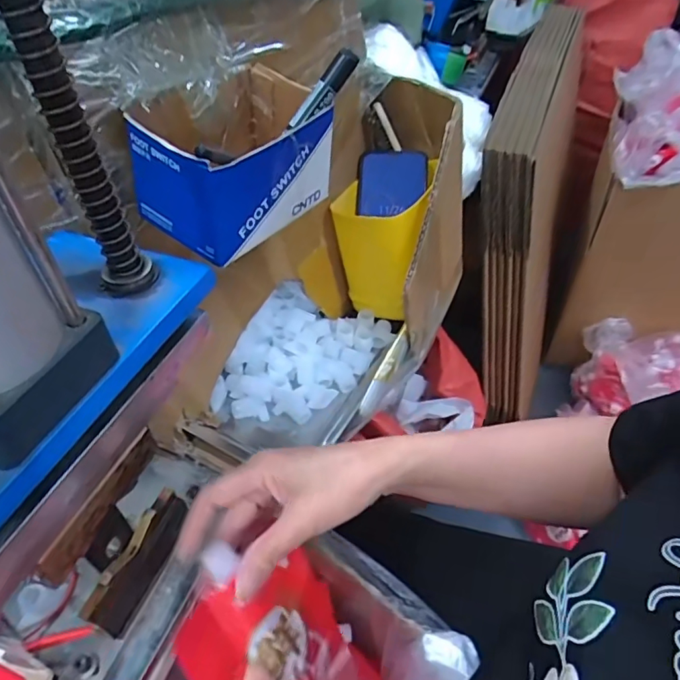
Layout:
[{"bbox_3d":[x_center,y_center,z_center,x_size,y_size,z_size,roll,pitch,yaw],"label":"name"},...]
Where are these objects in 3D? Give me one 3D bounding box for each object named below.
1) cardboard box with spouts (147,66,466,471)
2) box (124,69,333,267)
[{"bbox_3d":[-0.002,-0.064,0.530,0.188,0.157,0.435,25,77,24],"label":"cardboard box with spouts"},{"bbox_3d":[-0.071,-0.125,0.355,0.092,0.077,0.122,24,50,24],"label":"box"}]

